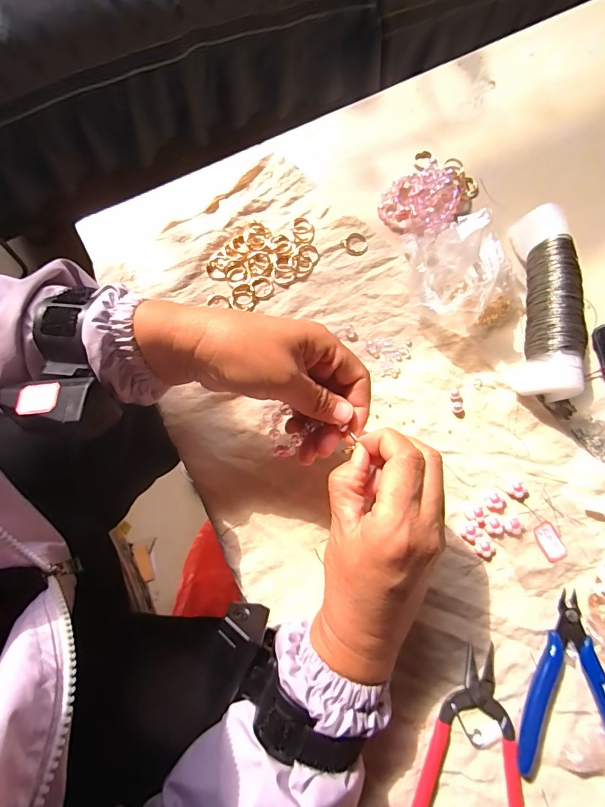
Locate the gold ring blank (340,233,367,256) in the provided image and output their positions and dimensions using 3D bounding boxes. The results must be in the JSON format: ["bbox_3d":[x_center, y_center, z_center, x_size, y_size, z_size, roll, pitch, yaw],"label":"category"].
[{"bbox_3d":[0.052,-0.156,0.389,0.024,0.004,0.024,-1,74,2],"label":"gold ring blank"}]

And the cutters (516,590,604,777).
[{"bbox_3d":[0.197,0.203,0.281,0.078,0.014,0.116,11,75,5],"label":"cutters"}]

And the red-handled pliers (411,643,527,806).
[{"bbox_3d":[0.119,0.251,0.275,0.086,0.007,0.141,11,75,5],"label":"red-handled pliers"}]

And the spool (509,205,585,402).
[{"bbox_3d":[0.215,-0.093,0.354,0.040,0.048,0.180,7,74,4],"label":"spool"}]

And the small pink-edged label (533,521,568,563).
[{"bbox_3d":[0.195,0.109,0.312,0.017,0.004,0.028,-21,74,-4],"label":"small pink-edged label"}]

